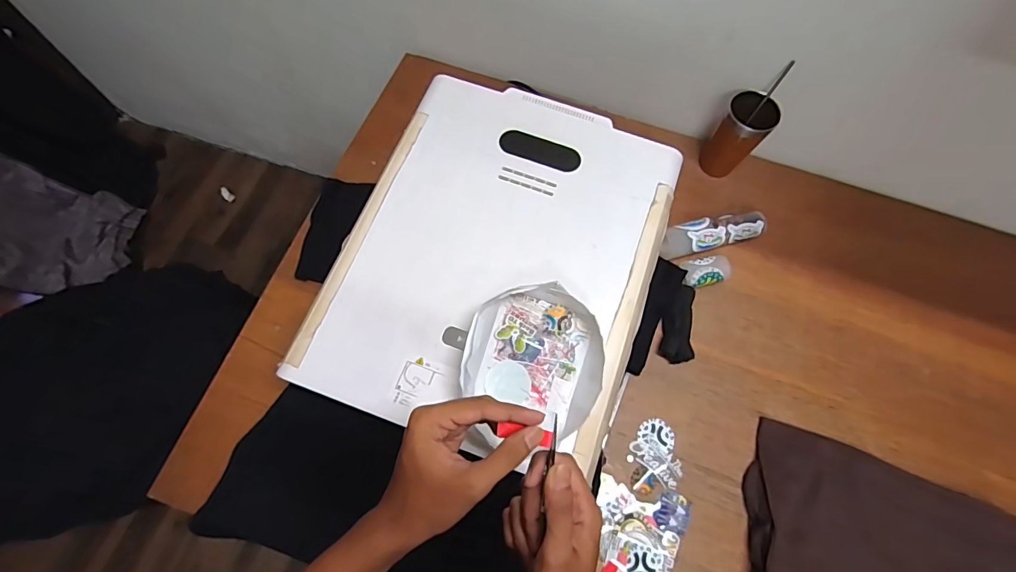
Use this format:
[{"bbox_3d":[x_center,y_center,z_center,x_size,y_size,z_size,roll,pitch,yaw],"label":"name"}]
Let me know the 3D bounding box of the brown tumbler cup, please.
[{"bbox_3d":[0.400,-0.258,0.822,0.080,0.157,0.074,1,70,-3],"label":"brown tumbler cup"}]

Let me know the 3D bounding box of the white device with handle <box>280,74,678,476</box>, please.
[{"bbox_3d":[-0.008,-0.048,0.626,0.402,0.038,0.508,20,70,4],"label":"white device with handle"}]

